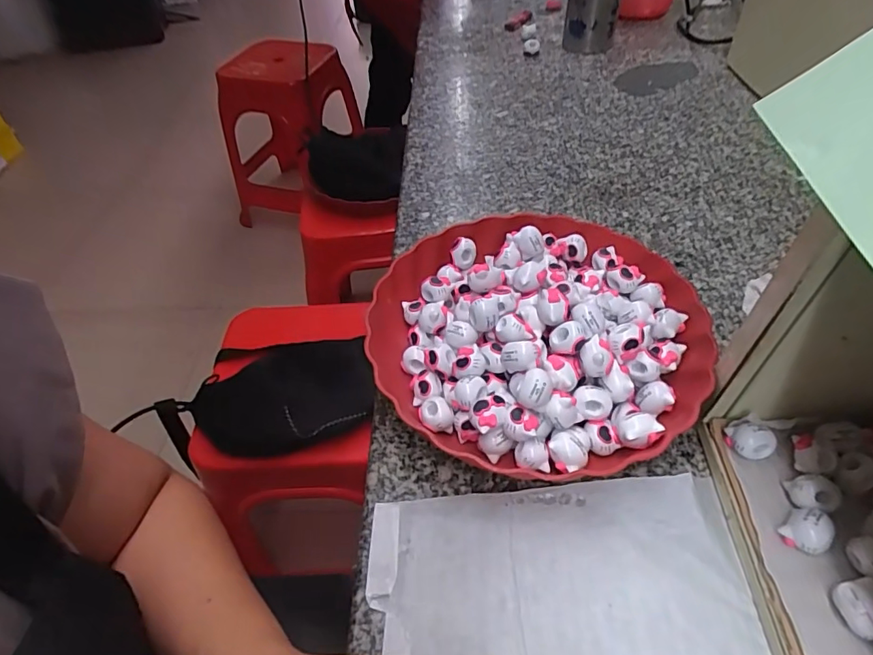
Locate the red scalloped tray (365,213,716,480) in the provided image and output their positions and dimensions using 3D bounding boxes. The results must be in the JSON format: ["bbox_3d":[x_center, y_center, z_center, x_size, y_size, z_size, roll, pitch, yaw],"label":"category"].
[{"bbox_3d":[0.076,-0.006,0.387,0.238,0.052,0.231,16,51,17],"label":"red scalloped tray"}]

